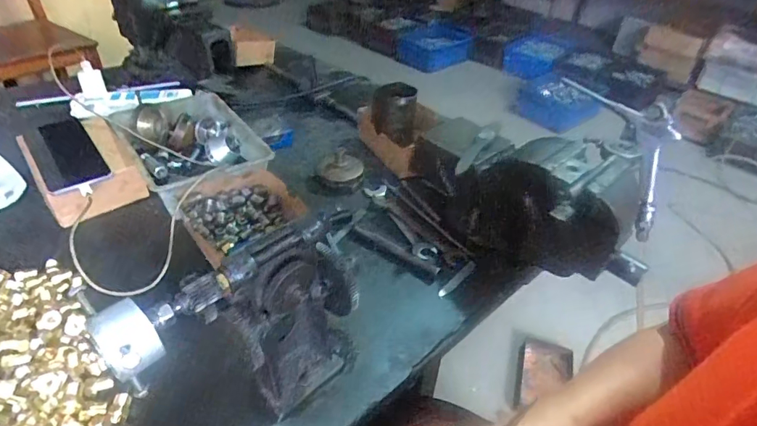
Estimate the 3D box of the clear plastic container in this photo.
[{"bbox_3d":[-0.285,-0.097,0.714,0.170,0.069,0.234,-23,46,-31],"label":"clear plastic container"}]

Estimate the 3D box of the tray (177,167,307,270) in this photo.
[{"bbox_3d":[-0.192,-0.012,0.634,0.146,0.058,0.120,-26,48,-33],"label":"tray"}]

